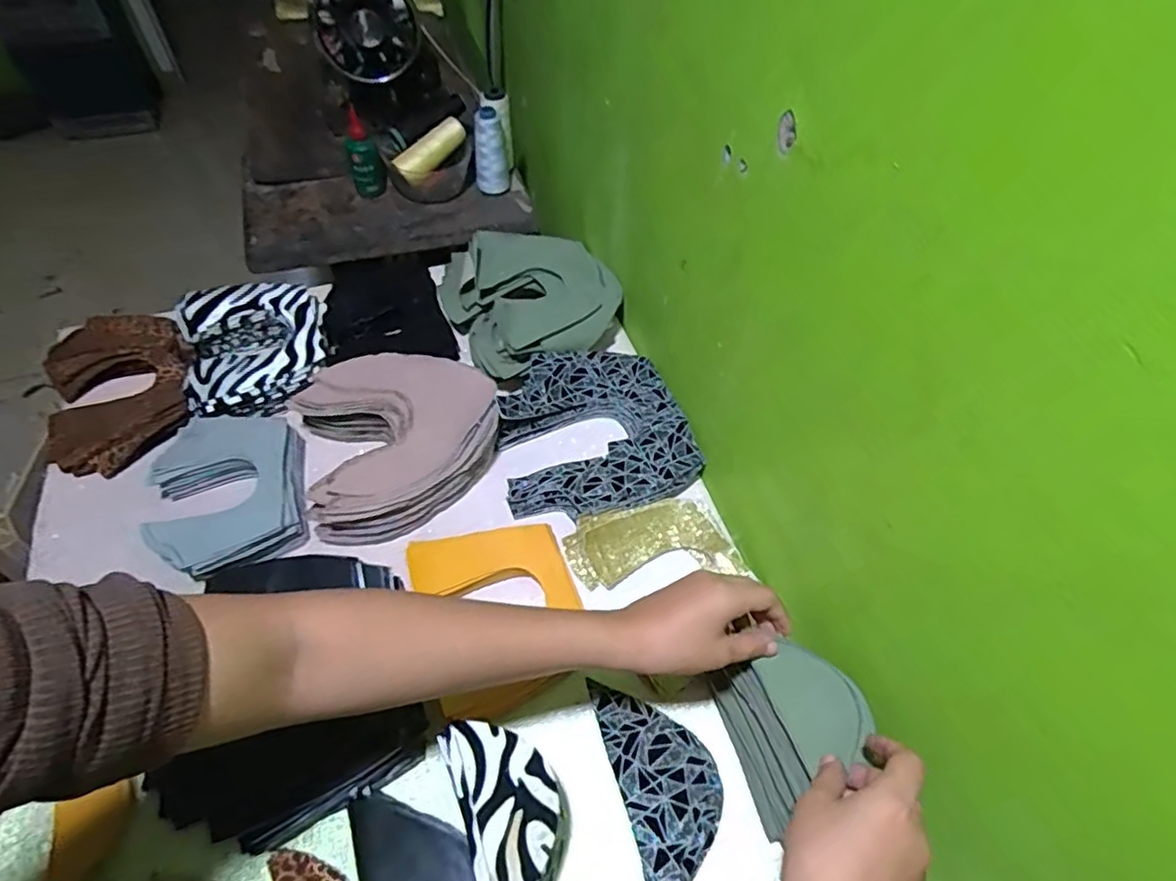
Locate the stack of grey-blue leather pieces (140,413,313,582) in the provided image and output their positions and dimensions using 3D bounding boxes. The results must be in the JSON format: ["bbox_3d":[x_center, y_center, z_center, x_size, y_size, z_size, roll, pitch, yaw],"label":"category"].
[{"bbox_3d":[-0.326,0.048,0.584,0.125,0.043,0.166,-20,58,-17],"label":"stack of grey-blue leather pieces"}]

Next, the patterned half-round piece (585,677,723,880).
[{"bbox_3d":[0.057,0.253,0.468,0.073,0.024,0.152,-9,52,-18],"label":"patterned half-round piece"}]

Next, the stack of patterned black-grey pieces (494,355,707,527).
[{"bbox_3d":[0.002,-0.007,0.646,0.185,0.045,0.185,-14,56,-14],"label":"stack of patterned black-grey pieces"}]

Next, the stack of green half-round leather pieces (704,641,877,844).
[{"bbox_3d":[0.147,0.205,0.448,0.071,0.077,0.101,-11,55,-11],"label":"stack of green half-round leather pieces"}]

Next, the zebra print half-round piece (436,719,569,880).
[{"bbox_3d":[-0.048,0.234,0.401,0.064,0.011,0.121,-16,57,-15],"label":"zebra print half-round piece"}]

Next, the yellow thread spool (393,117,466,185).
[{"bbox_3d":[-0.218,-0.404,0.883,0.032,0.033,0.115,40,77,23],"label":"yellow thread spool"}]

